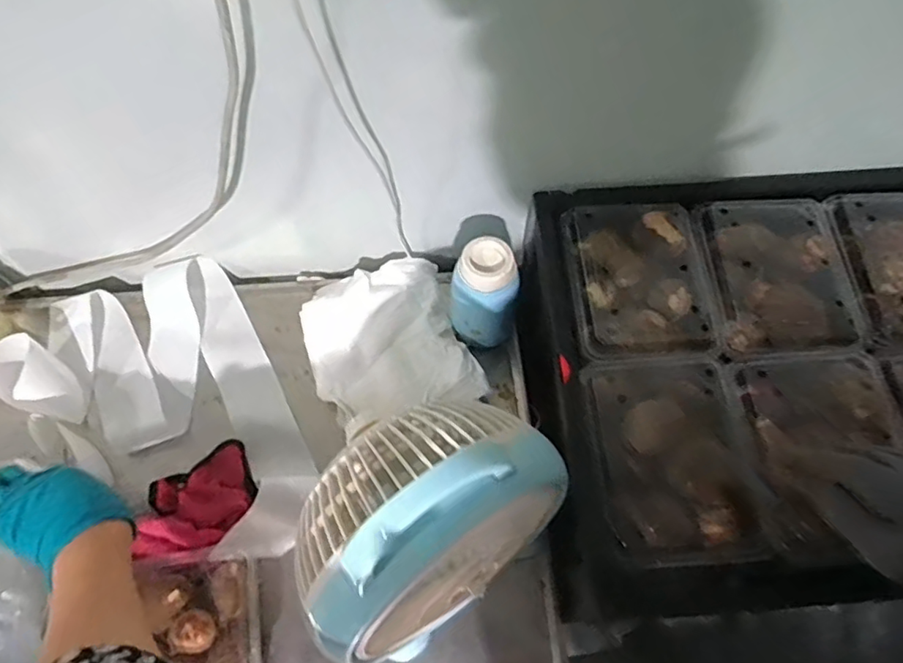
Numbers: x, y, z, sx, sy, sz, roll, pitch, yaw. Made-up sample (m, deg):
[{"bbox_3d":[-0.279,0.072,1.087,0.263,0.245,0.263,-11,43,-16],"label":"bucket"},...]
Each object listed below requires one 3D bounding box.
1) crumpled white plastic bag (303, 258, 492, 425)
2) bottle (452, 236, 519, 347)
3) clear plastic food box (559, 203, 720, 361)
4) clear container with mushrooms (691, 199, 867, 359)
[{"bbox_3d":[-0.074,0.016,0.660,0.173,0.044,0.183,-19,67,-9],"label":"crumpled white plastic bag"},{"bbox_3d":[0.036,-0.036,0.623,0.065,0.133,0.063,0,65,0],"label":"bottle"},{"bbox_3d":[0.183,-0.052,0.576,0.140,0.037,0.171,-7,65,-3],"label":"clear plastic food box"},{"bbox_3d":[0.317,-0.051,0.576,0.133,0.050,0.162,-1,65,-1],"label":"clear container with mushrooms"}]

